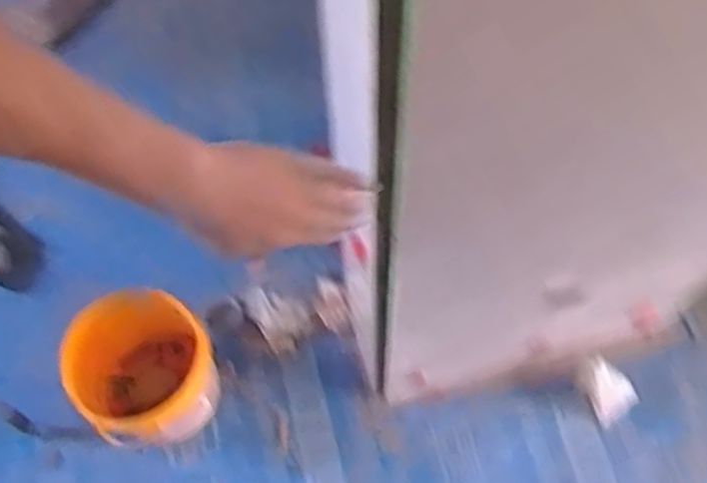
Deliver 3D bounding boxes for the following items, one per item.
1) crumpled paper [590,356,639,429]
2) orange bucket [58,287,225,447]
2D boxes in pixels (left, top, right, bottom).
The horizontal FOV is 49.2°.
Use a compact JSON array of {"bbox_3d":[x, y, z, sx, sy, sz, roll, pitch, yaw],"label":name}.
[{"bbox_3d":[0.489,0.281,1.468,0.075,0.030,0.122,-14,64,-5],"label":"crumpled paper"},{"bbox_3d":[-0.354,0.237,1.357,0.223,0.271,0.201,-22,65,-8],"label":"orange bucket"}]

